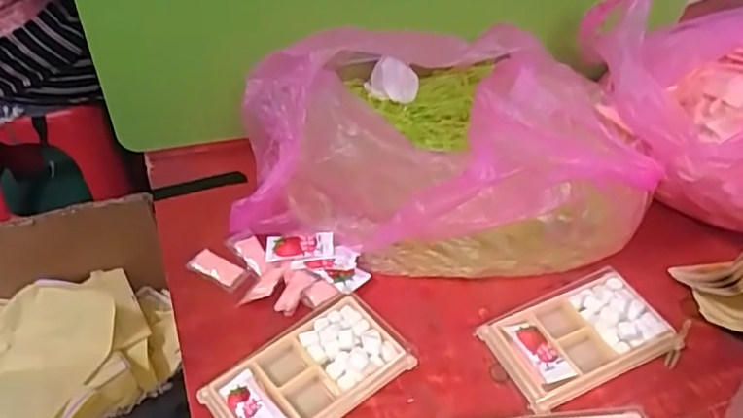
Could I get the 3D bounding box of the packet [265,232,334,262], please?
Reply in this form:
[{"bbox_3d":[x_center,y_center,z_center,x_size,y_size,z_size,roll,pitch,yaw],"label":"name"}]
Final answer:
[{"bbox_3d":[-0.061,0.030,0.522,0.056,0.006,0.027,-2,44,-3],"label":"packet"}]

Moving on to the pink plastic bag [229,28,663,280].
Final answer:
[{"bbox_3d":[0.059,-0.066,0.536,0.336,0.146,0.204,1,44,0],"label":"pink plastic bag"}]

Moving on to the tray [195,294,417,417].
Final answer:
[{"bbox_3d":[-0.045,0.119,0.442,0.134,0.016,0.077,-30,52,-28],"label":"tray"}]

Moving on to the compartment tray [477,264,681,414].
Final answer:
[{"bbox_3d":[0.160,0.094,0.473,0.136,0.014,0.079,-18,47,-19],"label":"compartment tray"}]

